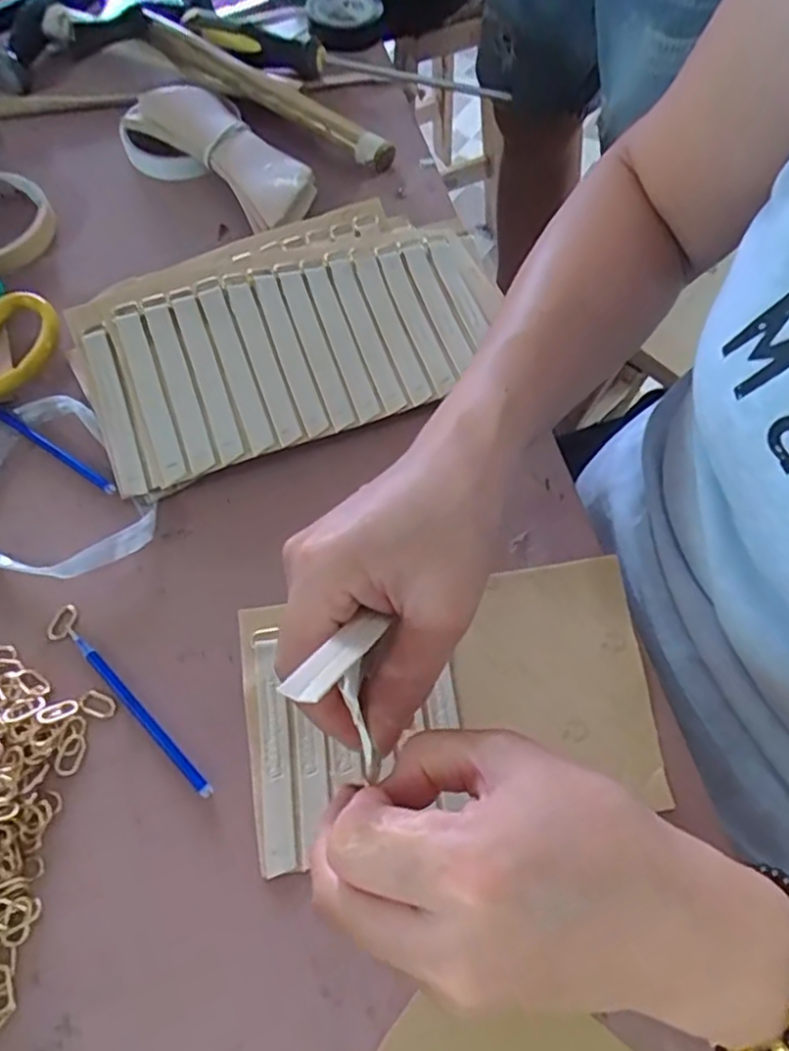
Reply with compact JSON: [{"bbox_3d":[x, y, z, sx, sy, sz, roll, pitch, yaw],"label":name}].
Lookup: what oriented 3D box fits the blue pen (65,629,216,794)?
[{"bbox_3d":[-0.120,0.085,0.311,0.104,0.007,0.007,41,70,18],"label":"blue pen"}]

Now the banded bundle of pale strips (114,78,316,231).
[{"bbox_3d":[-0.123,-0.254,0.468,0.082,0.040,0.169,-36,69,-17],"label":"banded bundle of pale strips"}]

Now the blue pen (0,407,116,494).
[{"bbox_3d":[-0.191,-0.044,0.375,0.093,0.004,0.007,31,67,15],"label":"blue pen"}]

